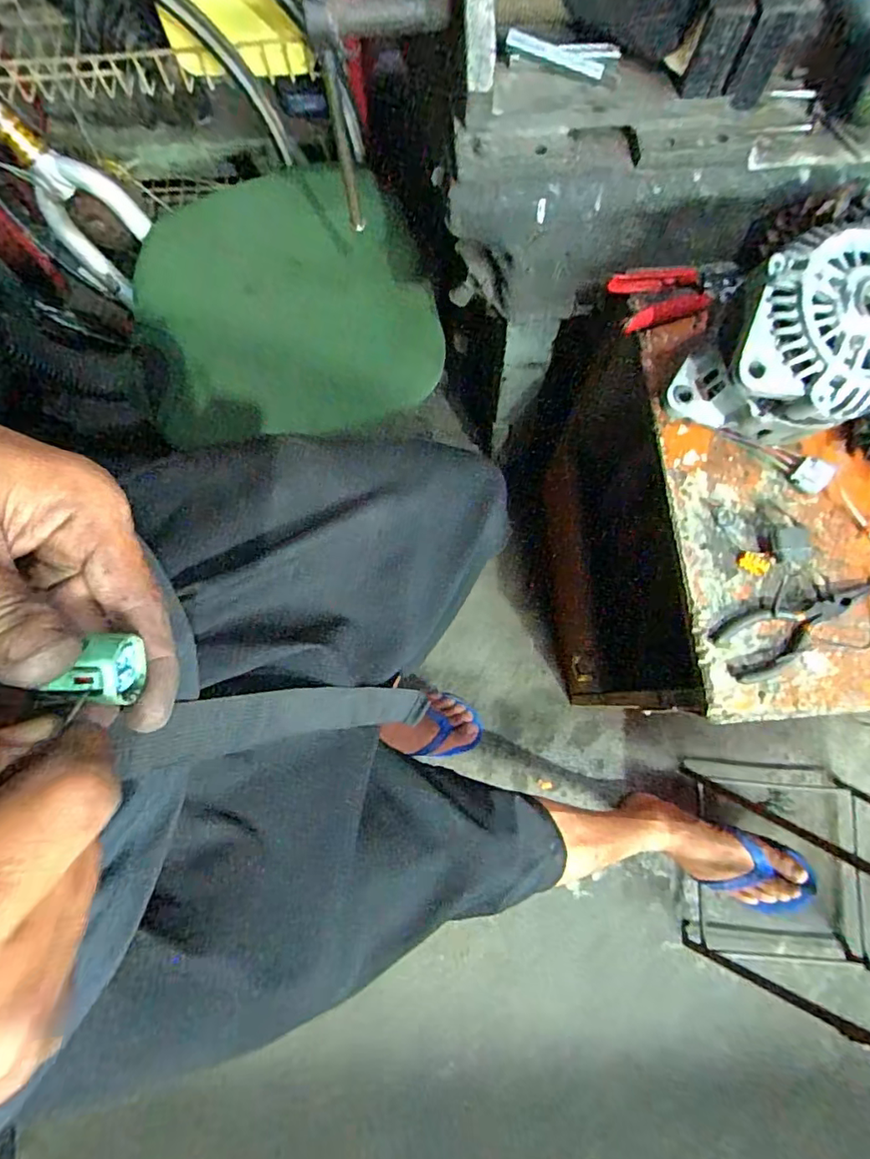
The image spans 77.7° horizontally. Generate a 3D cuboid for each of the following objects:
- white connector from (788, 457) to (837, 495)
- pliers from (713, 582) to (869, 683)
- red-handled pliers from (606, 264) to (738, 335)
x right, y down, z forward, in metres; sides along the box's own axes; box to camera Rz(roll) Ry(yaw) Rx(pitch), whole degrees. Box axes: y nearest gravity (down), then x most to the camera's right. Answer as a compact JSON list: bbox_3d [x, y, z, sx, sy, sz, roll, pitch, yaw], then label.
[{"bbox_3d":[0.329,-0.091,0.470,0.030,0.021,0.023,32,80,7],"label":"white connector"},{"bbox_3d":[0.305,0.031,0.450,0.146,0.014,0.049,-29,79,-6],"label":"pliers"},{"bbox_3d":[0.239,-0.278,0.520,0.132,0.024,0.054,-16,78,-3],"label":"red-handled pliers"}]

